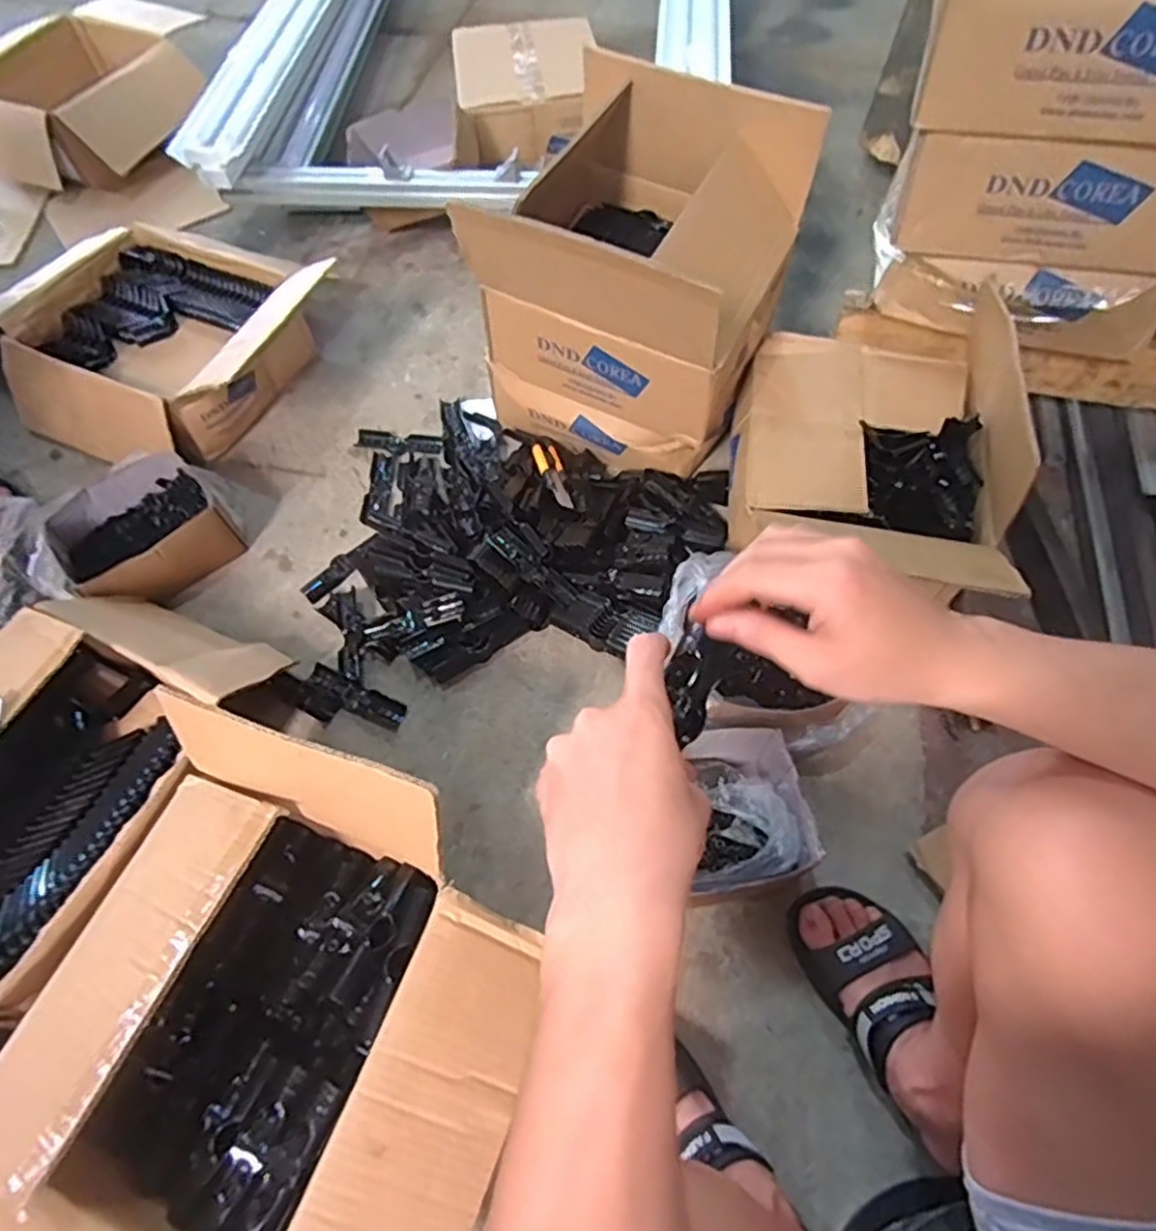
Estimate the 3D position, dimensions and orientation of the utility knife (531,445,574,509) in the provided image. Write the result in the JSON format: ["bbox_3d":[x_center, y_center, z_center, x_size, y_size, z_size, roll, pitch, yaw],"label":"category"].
[{"bbox_3d":[-0.037,-0.188,0.974,0.018,0.013,0.140,-20,48,-8],"label":"utility knife"}]

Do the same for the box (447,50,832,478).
[{"bbox_3d":[0.067,-0.410,0.937,0.345,0.353,0.329,19,63,12],"label":"box"}]

